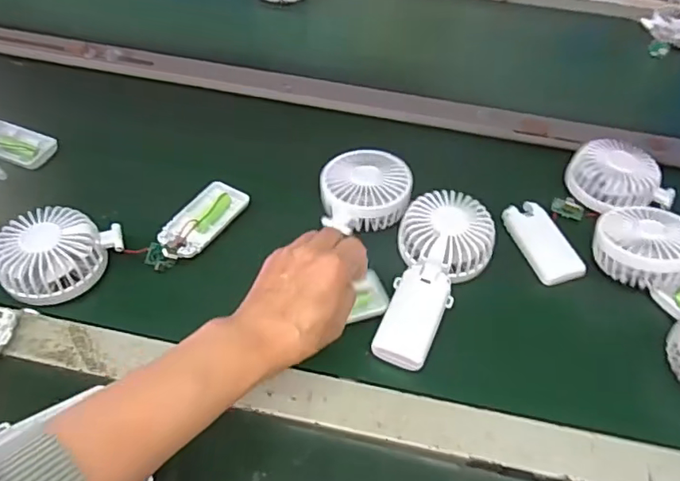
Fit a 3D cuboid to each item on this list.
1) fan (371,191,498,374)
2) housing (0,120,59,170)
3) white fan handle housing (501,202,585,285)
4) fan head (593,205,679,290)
[{"bbox_3d":[0.084,0.030,0.493,0.083,0.032,0.177,17,49,11],"label":"fan"},{"bbox_3d":[-0.356,-0.106,0.597,0.089,0.014,0.055,18,50,11],"label":"housing"},{"bbox_3d":[0.200,0.001,0.549,0.045,0.012,0.094,-11,50,-14],"label":"white fan handle housing"},{"bbox_3d":[0.290,0.005,0.521,0.088,0.043,0.088,15,51,23],"label":"fan head"}]

